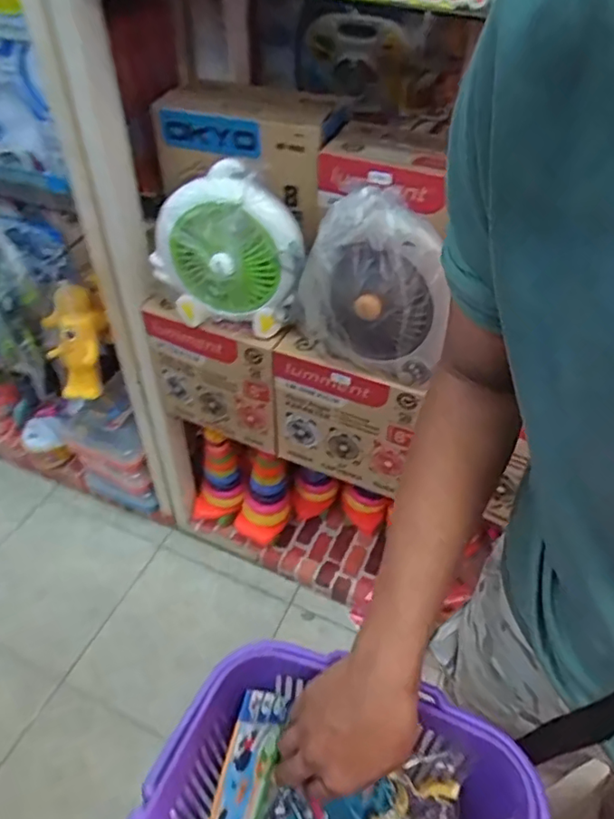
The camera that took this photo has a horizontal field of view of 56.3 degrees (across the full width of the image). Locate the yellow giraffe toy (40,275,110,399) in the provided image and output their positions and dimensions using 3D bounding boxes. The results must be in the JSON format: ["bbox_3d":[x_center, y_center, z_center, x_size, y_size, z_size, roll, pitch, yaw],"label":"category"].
[{"bbox_3d":[-0.488,-0.157,1.220,0.110,0.125,0.250,-5,71,-7],"label":"yellow giraffe toy"}]

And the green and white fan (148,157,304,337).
[{"bbox_3d":[-0.134,-0.253,0.932,0.240,0.250,0.077,3,44,2],"label":"green and white fan"}]

